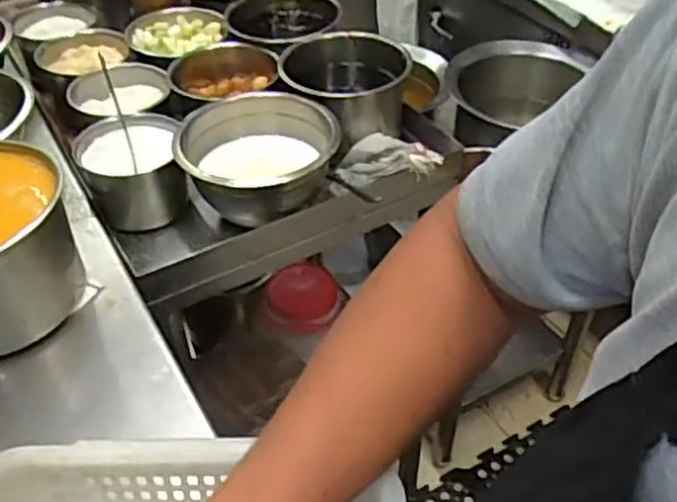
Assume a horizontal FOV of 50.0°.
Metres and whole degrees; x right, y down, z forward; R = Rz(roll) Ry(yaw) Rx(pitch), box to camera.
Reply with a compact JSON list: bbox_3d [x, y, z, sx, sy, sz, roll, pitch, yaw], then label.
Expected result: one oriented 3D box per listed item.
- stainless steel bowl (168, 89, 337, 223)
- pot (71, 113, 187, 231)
[{"bbox_3d":[-0.089,-0.102,0.798,0.170,0.067,0.170,0,43,0],"label":"stainless steel bowl"},{"bbox_3d":[-0.232,-0.091,0.811,0.111,0.083,0.107,0,43,0],"label":"pot"}]

